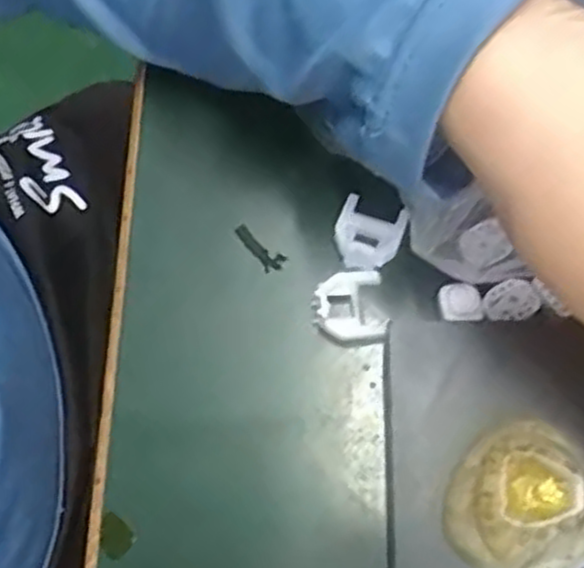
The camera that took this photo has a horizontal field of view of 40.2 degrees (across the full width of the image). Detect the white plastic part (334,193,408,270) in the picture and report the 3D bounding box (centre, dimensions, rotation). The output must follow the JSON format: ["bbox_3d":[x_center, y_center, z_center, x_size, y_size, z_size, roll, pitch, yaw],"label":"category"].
[{"bbox_3d":[0.025,-0.017,0.257,0.021,0.004,0.024,17,73,8],"label":"white plastic part"}]

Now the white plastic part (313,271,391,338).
[{"bbox_3d":[0.019,0.007,0.254,0.023,0.009,0.020,-5,71,1],"label":"white plastic part"}]

